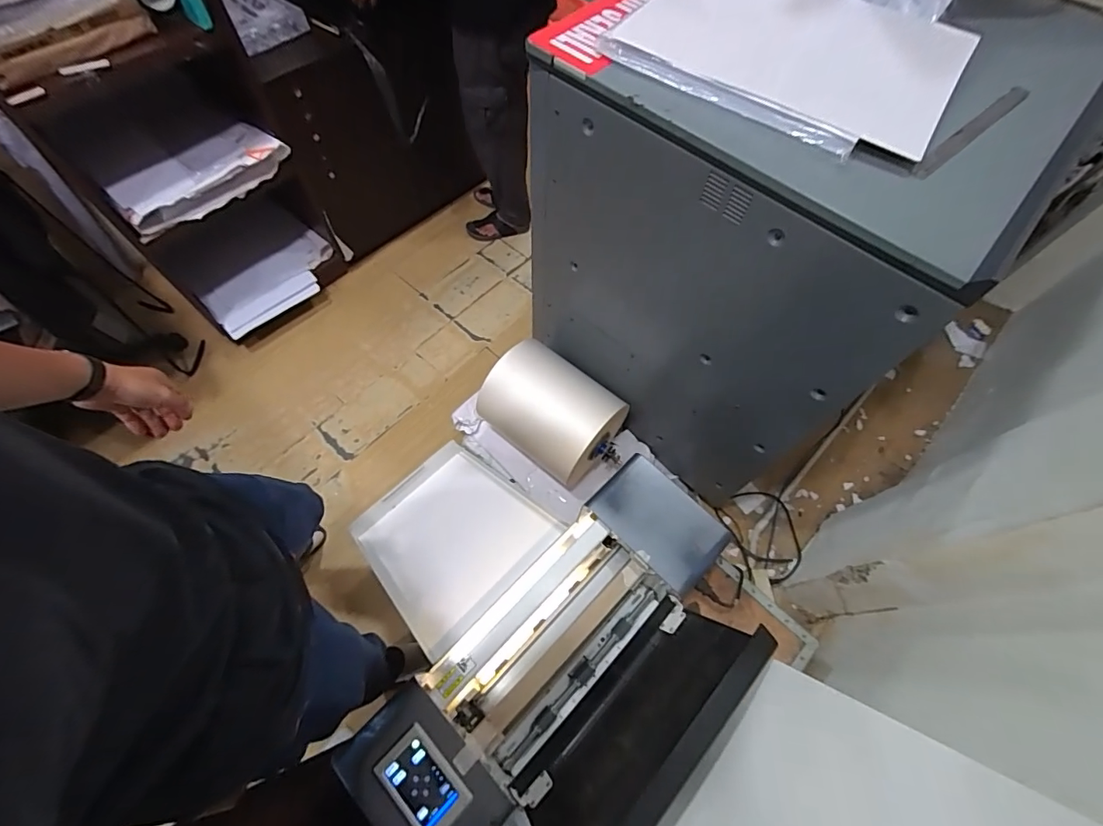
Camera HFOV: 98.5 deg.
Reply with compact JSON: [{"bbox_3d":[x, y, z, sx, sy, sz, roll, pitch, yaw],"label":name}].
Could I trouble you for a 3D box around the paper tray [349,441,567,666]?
[{"bbox_3d":[-0.228,0.284,1.102,0.358,0.090,0.540,-42,38,-19],"label":"paper tray"}]

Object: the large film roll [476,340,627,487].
[{"bbox_3d":[-0.004,0.010,1.366,0.360,0.252,0.256,37,67,16],"label":"large film roll"}]

